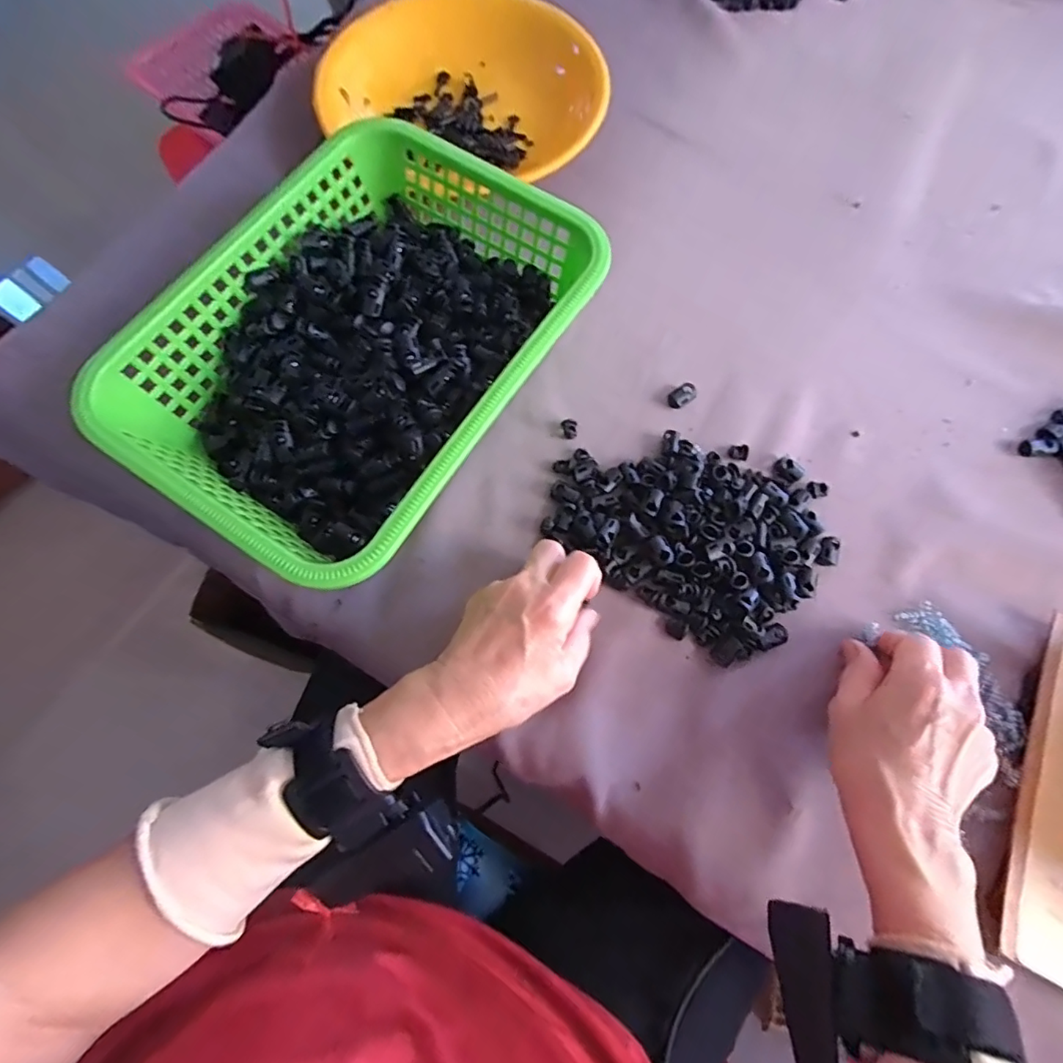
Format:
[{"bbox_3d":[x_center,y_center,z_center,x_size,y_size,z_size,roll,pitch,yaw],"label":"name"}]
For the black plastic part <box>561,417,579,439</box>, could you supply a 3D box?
[{"bbox_3d":[0.028,-0.076,0.391,0.012,0.005,0.017,-8,73,-2],"label":"black plastic part"}]

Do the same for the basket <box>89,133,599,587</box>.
[{"bbox_3d":[-0.107,-0.120,0.368,0.219,0.084,0.300,32,76,10],"label":"basket"}]

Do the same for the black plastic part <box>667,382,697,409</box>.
[{"bbox_3d":[0.113,-0.102,0.401,0.022,0.009,0.014,-30,75,-8],"label":"black plastic part"}]

